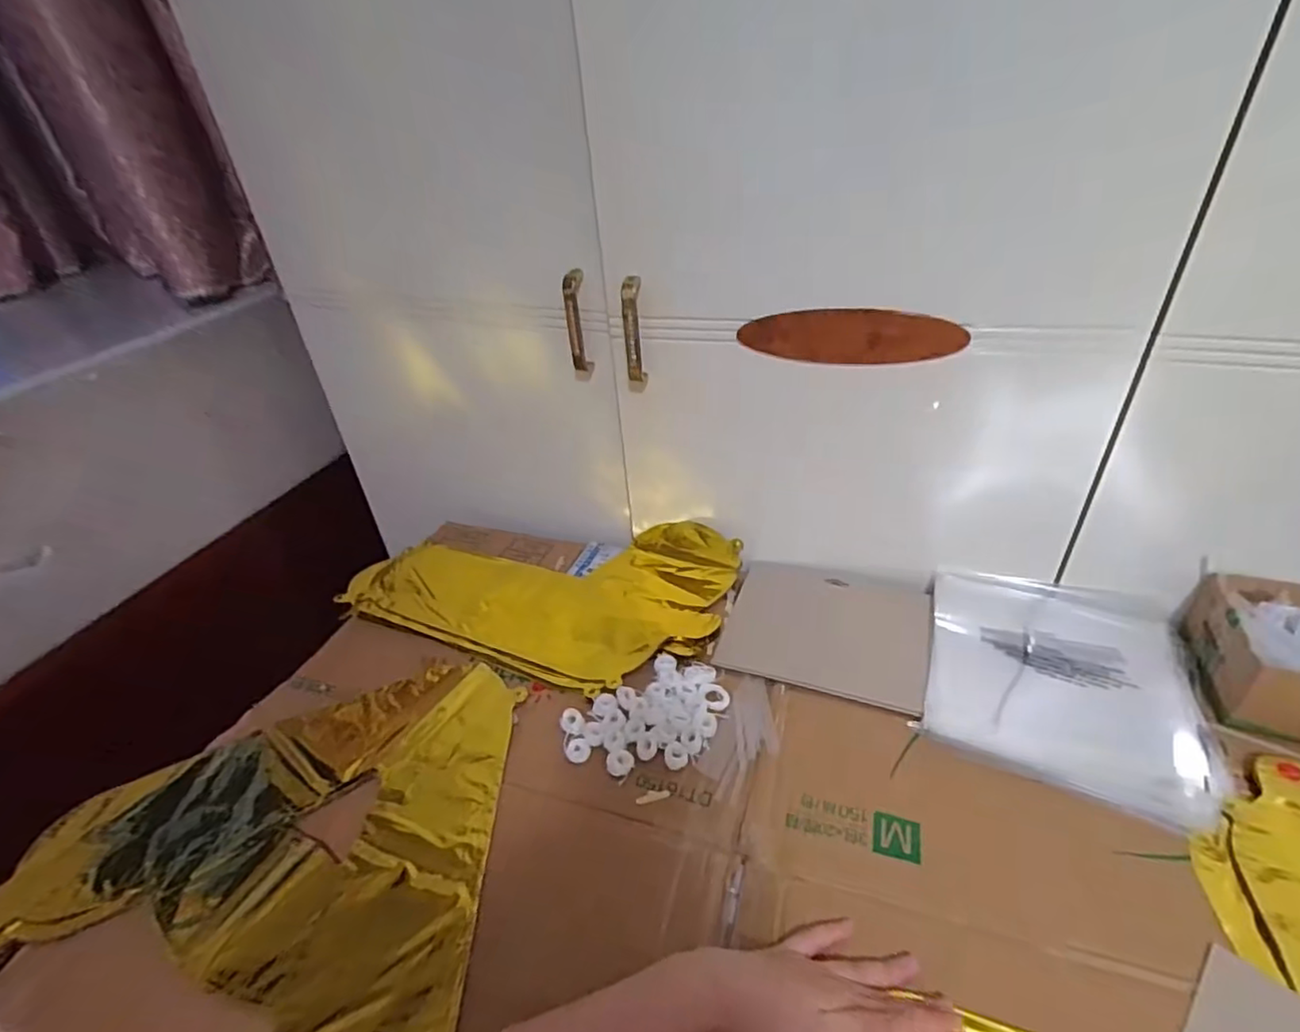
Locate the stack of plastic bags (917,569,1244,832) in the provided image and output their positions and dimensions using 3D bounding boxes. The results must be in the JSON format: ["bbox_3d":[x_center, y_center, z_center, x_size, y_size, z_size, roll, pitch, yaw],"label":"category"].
[{"bbox_3d":[0.372,0.140,0.578,0.215,0.016,0.242,13,40,23],"label":"stack of plastic bags"}]

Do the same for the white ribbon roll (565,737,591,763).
[{"bbox_3d":[-0.061,0.200,0.544,0.021,0.005,0.021,-3,37,2],"label":"white ribbon roll"}]

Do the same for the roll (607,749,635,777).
[{"bbox_3d":[-0.025,0.206,0.532,0.023,0.004,0.024,-3,37,2],"label":"roll"}]

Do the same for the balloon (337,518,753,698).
[{"bbox_3d":[-0.124,0.075,0.721,0.420,0.038,0.231,12,40,21],"label":"balloon"}]

